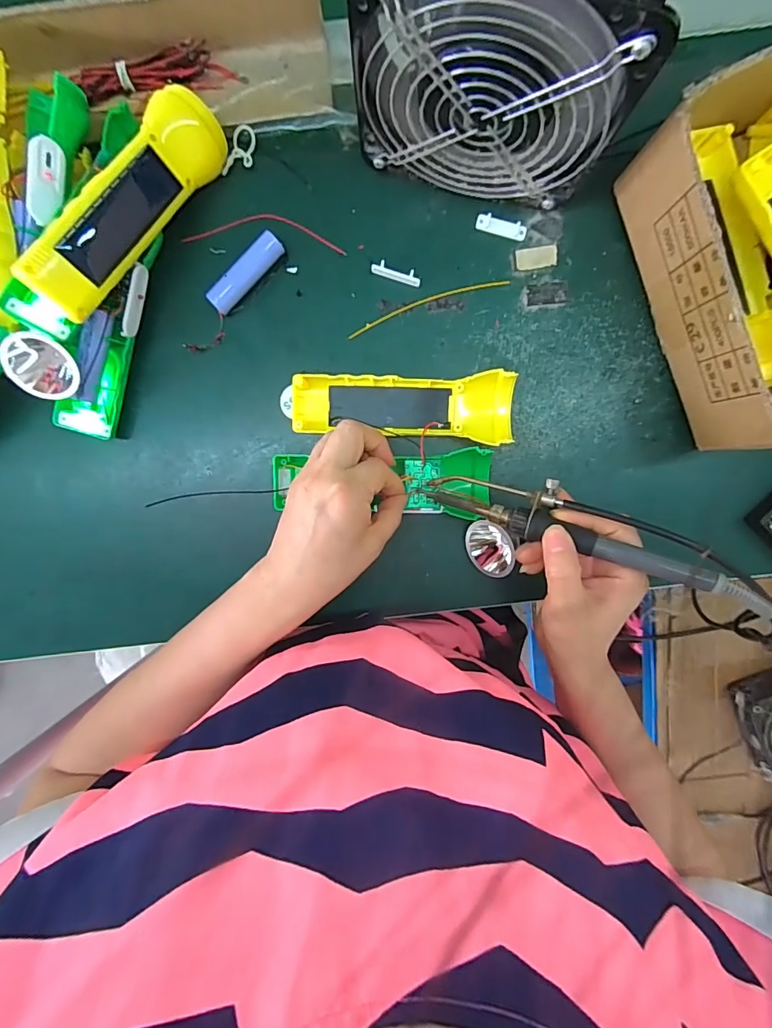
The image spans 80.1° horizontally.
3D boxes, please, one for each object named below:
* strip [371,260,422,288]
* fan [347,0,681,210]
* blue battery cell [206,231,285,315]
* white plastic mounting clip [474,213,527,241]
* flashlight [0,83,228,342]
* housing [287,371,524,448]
[{"bbox_3d":[0.008,-0.179,0.342,0.037,0.006,0.010,16,96,-2],"label":"strip"},{"bbox_3d":[0.061,-0.254,0.260,0.148,0.153,0.064,14,96,-1],"label":"fan"},{"bbox_3d":[-0.103,-0.177,0.339,0.066,0.016,0.016,-42,94,4],"label":"blue battery cell"},{"bbox_3d":[0.085,-0.211,0.337,0.037,0.004,0.011,15,96,-1],"label":"white plastic mounting clip"},{"bbox_3d":[-0.172,-0.193,0.295,0.047,0.046,0.181,35,83,-4],"label":"flashlight"},{"bbox_3d":[0.013,-0.080,0.346,0.162,0.026,0.047,1,96,0],"label":"housing"}]

